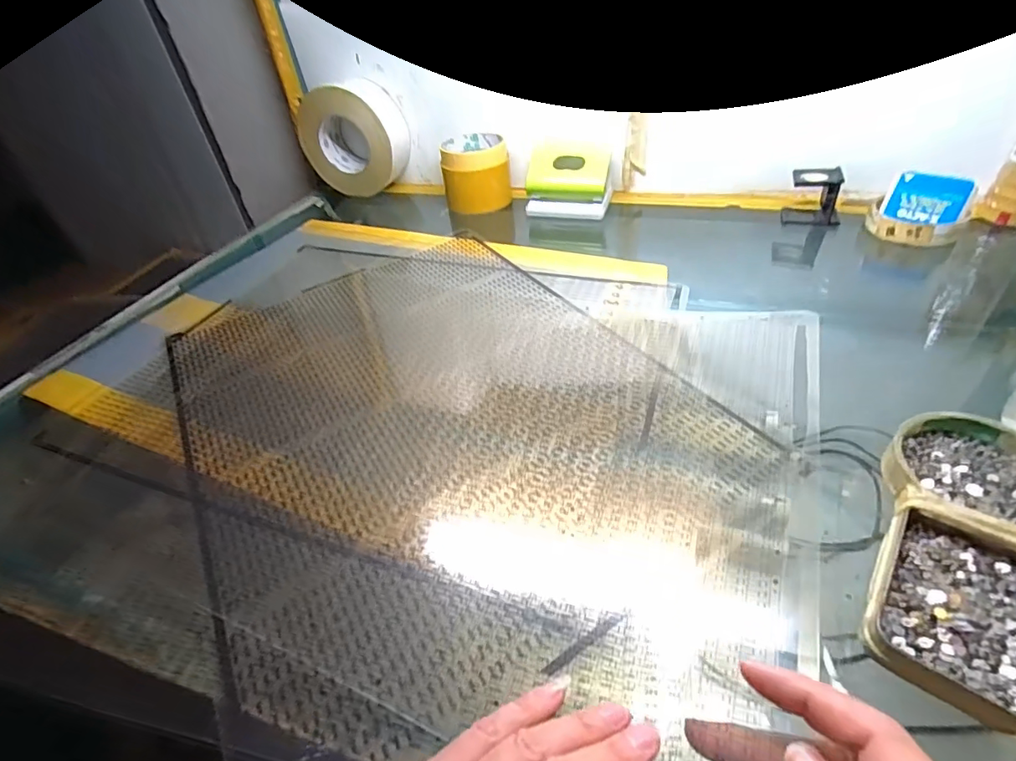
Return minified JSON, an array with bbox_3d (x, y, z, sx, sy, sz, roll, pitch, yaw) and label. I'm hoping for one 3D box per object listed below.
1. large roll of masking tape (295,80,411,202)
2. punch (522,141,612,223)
[{"bbox_3d":[-0.213,-0.333,0.683,0.141,0.129,0.062,9,44,17],"label":"large roll of masking tape"},{"bbox_3d":[0.075,-0.246,0.597,0.100,0.070,0.055,8,43,16],"label":"punch"}]

